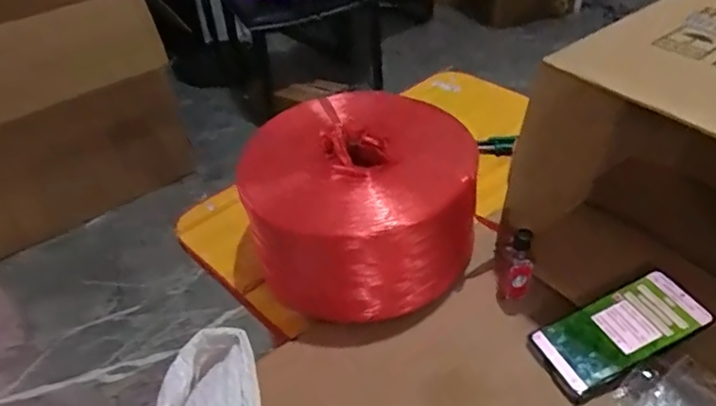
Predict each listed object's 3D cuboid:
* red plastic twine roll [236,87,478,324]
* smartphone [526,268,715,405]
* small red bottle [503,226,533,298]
[{"bbox_3d":[0.003,-0.012,0.634,0.235,0.125,0.254,-5,40,-1],"label":"red plastic twine roll"},{"bbox_3d":[0.251,0.122,0.541,0.166,0.008,0.077,-25,44,-10],"label":"smartphone"},{"bbox_3d":[0.163,0.061,0.566,0.027,0.092,0.019,10,42,16],"label":"small red bottle"}]

